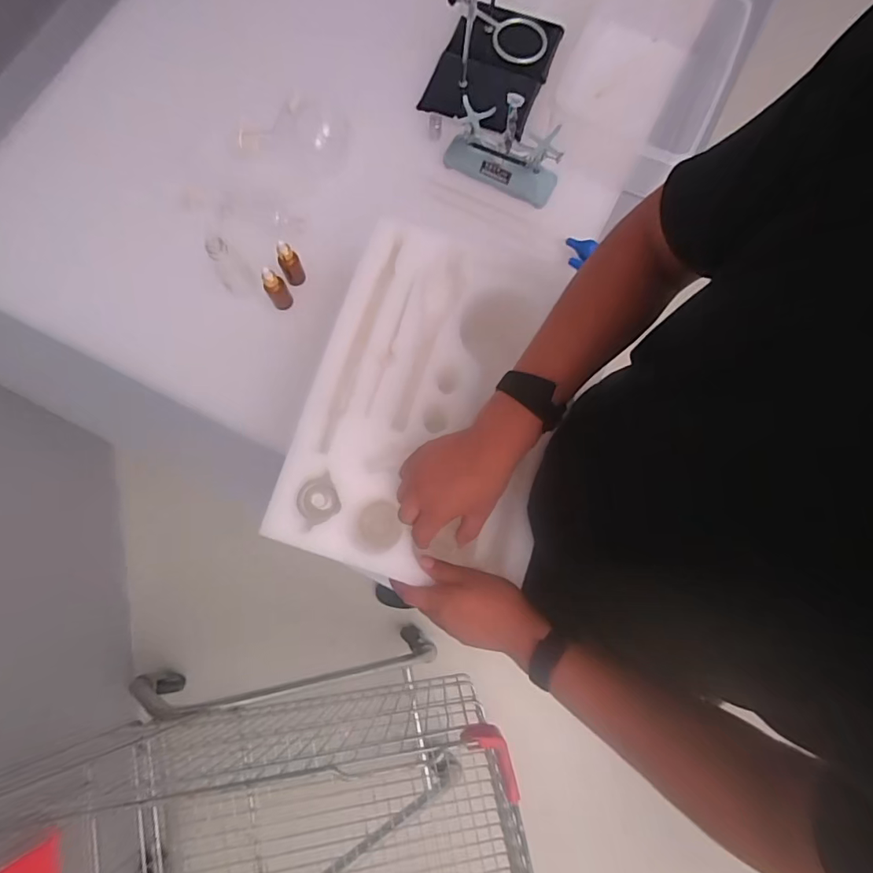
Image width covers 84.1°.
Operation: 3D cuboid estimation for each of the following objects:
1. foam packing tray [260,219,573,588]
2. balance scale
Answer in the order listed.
[{"bbox_3d":[-0.003,-0.052,0.607,0.292,0.064,0.427,15,78,2],"label":"foam packing tray"},{"bbox_3d":[0.112,-0.471,0.771,0.190,0.131,0.069,25,79,4],"label":"balance scale"}]

